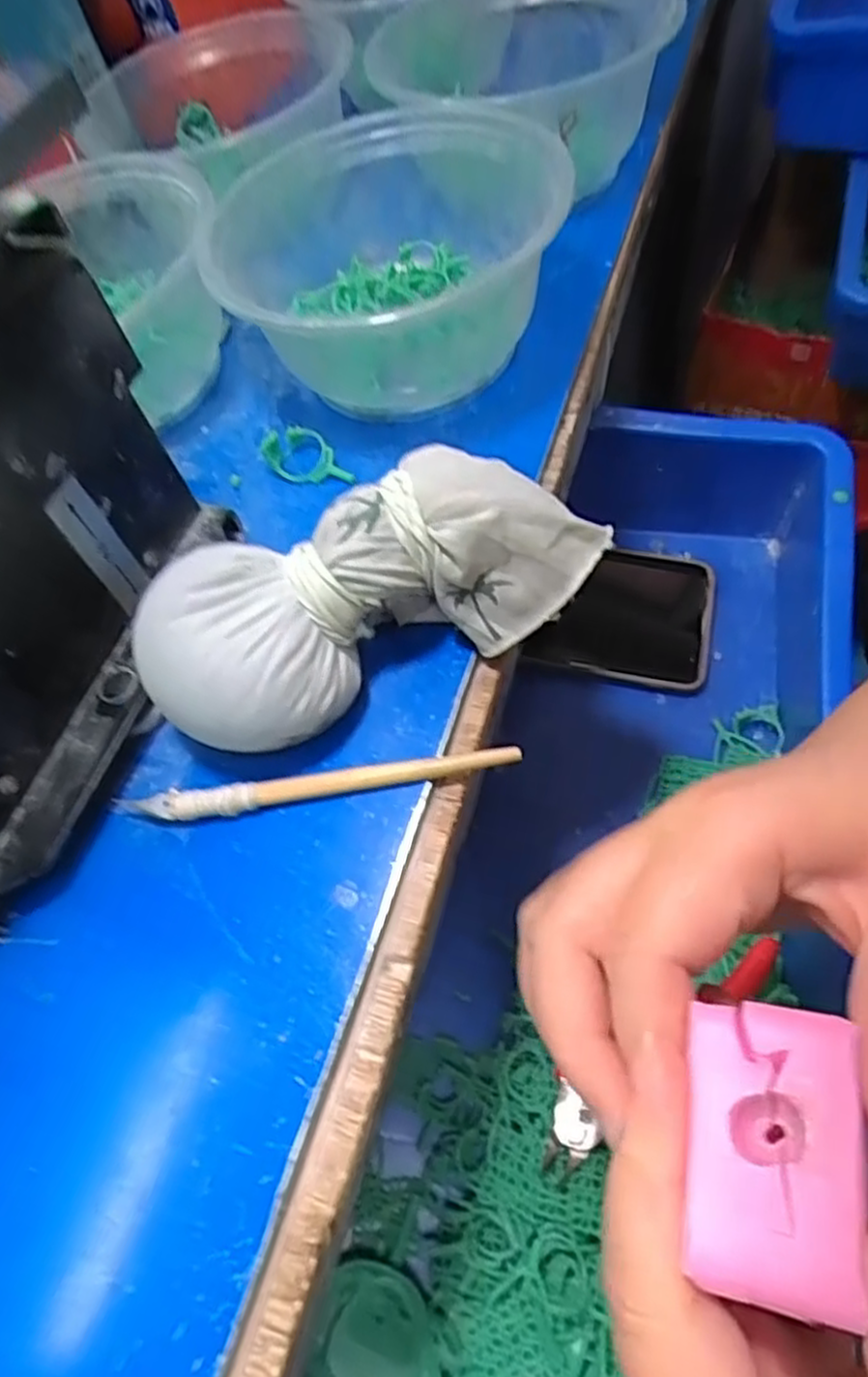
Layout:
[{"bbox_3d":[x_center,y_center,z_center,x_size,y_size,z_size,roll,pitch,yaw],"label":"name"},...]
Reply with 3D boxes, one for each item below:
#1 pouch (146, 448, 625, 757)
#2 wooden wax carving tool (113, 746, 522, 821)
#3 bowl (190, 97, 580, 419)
[{"bbox_3d":[-0.016,-0.029,0.232,0.144,0.047,0.053,-27,58,-5],"label":"pouch"},{"bbox_3d":[-0.034,0.029,0.224,0.118,0.009,0.010,-8,59,6],"label":"wooden wax carving tool"},{"bbox_3d":[-0.020,-0.158,0.294,0.129,0.074,0.120,-5,59,8],"label":"bowl"}]

